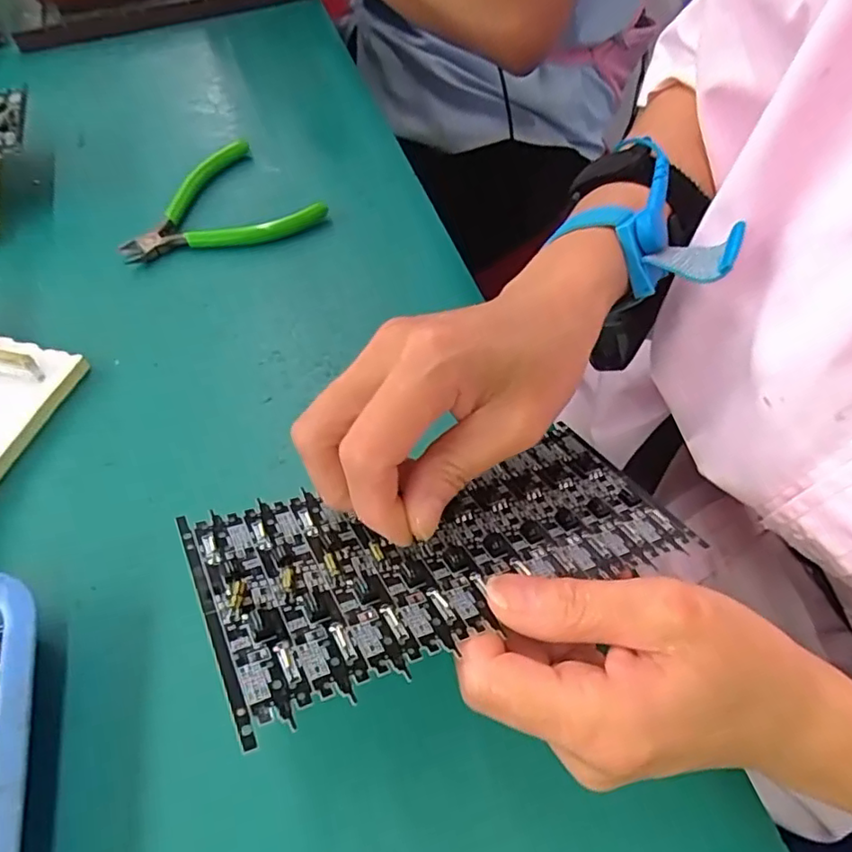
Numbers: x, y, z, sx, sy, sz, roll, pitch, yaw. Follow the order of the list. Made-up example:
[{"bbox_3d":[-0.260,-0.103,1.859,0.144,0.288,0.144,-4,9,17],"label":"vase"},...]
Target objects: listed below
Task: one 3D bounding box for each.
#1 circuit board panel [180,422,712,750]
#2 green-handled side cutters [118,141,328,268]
[{"bbox_3d":[0.010,0.037,0.201,0.163,0.004,0.073,-13,40,-27],"label":"circuit board panel"},{"bbox_3d":[-0.130,-0.128,0.359,0.107,0.014,0.092,-41,63,-19],"label":"green-handled side cutters"}]

